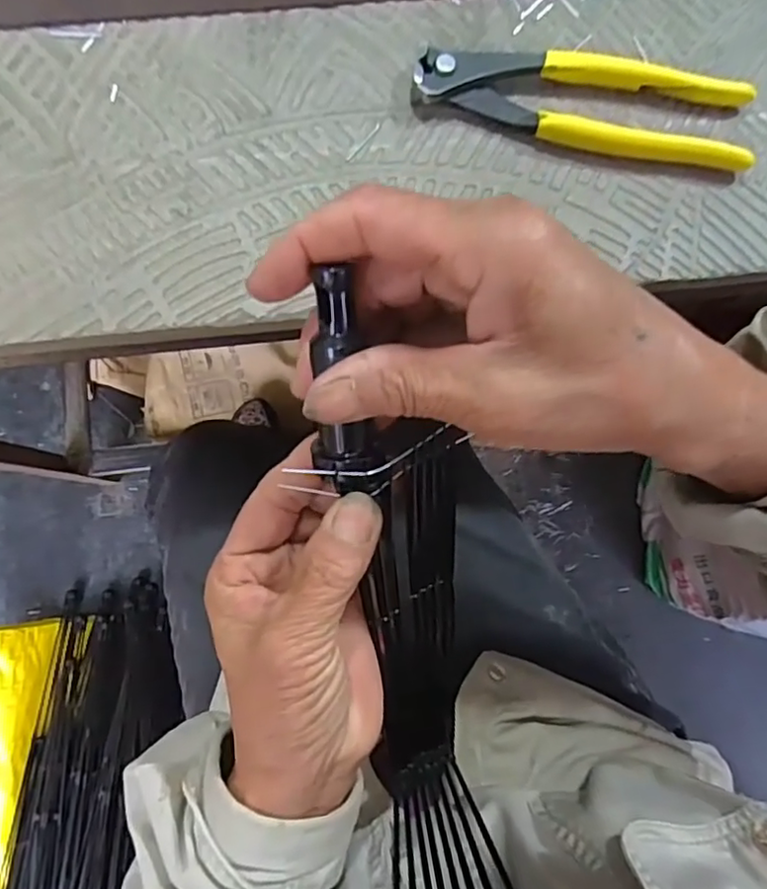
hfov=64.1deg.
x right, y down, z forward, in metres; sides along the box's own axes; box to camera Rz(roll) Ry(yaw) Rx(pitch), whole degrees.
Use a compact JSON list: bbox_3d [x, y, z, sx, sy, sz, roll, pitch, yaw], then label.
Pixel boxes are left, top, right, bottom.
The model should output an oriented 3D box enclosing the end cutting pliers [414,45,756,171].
[{"bbox_3d":[0.097,-0.164,0.295,0.162,0.018,0.045,5,82,-3],"label":"end cutting pliers"}]

